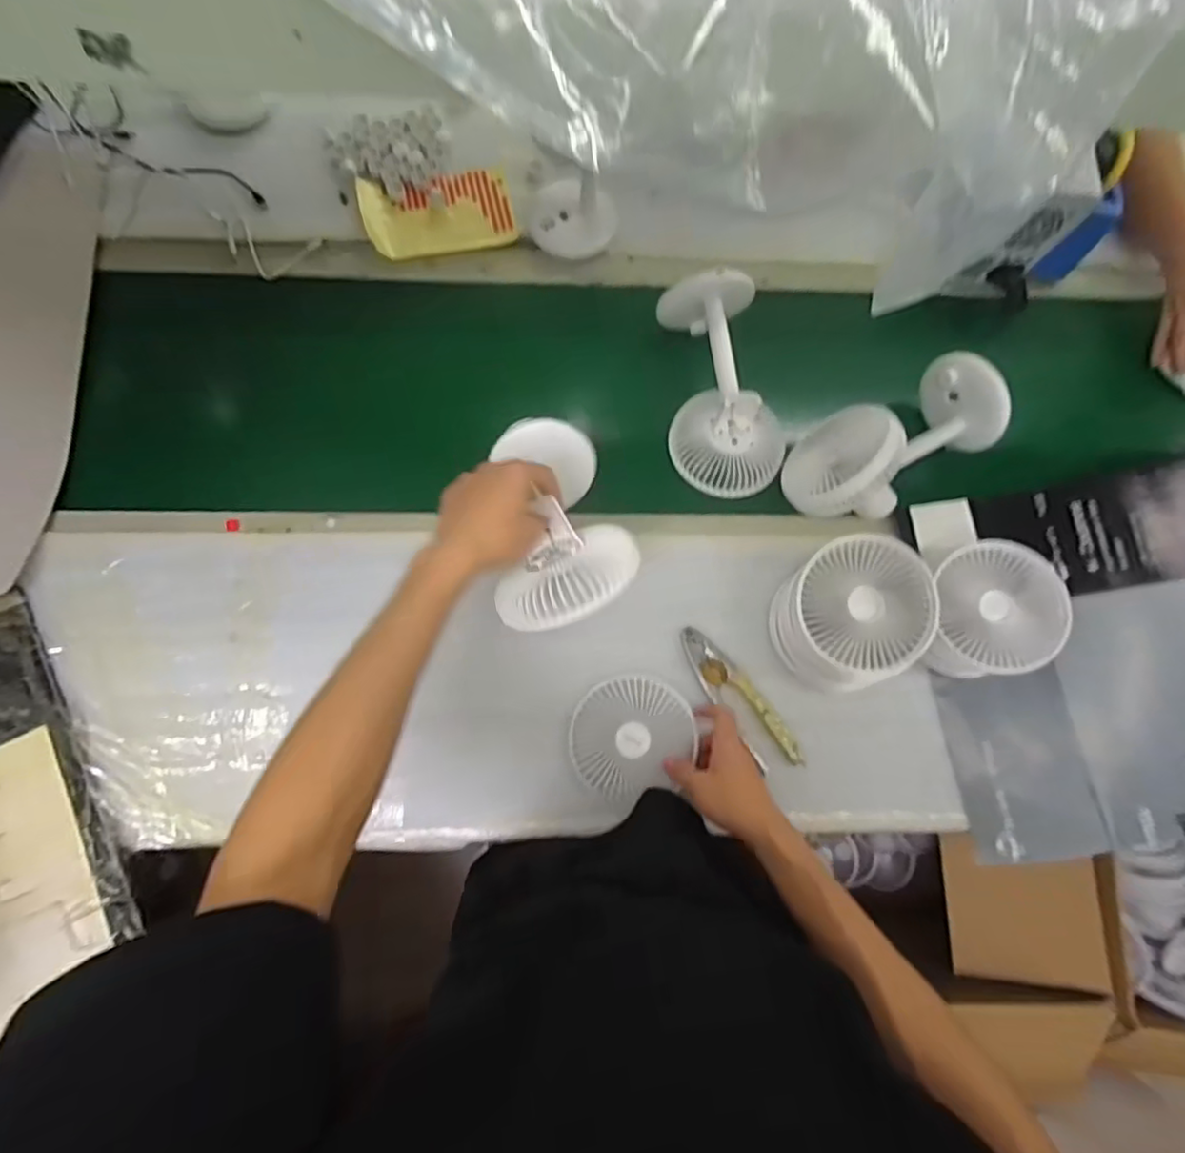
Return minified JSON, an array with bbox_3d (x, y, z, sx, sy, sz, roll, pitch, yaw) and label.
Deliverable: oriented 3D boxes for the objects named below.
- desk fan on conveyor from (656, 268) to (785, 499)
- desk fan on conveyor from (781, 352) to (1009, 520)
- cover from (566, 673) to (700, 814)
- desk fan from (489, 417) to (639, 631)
[{"bbox_3d":[0.143,-0.212,0.712,0.119,0.084,0.239,-10,93,-4],"label":"desk fan on conveyor"},{"bbox_3d":[0.332,-0.146,0.672,0.229,0.087,0.110,-28,79,-8],"label":"desk fan on conveyor"},{"bbox_3d":[0.041,0.162,0.624,0.123,0.018,0.117,-23,78,-7],"label":"cover"},{"bbox_3d":[-0.030,-0.060,0.589,0.121,0.096,0.211,-5,53,-3],"label":"desk fan"}]

